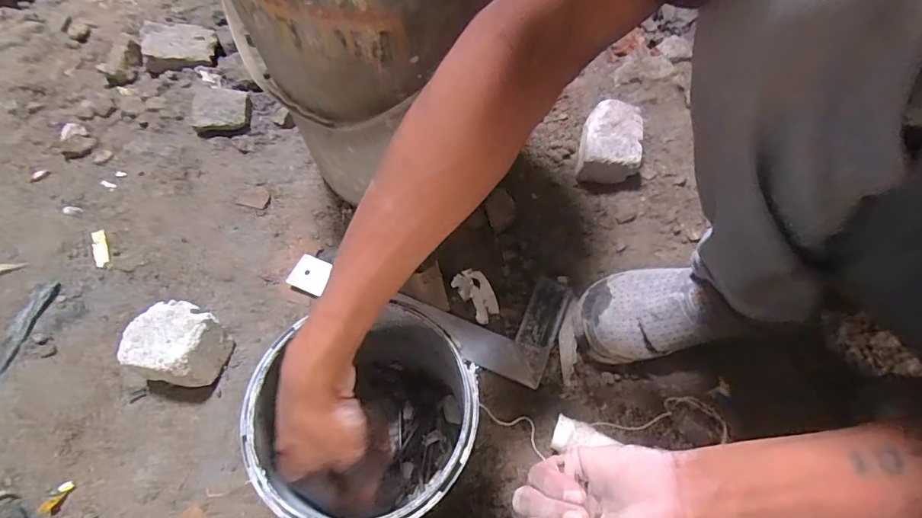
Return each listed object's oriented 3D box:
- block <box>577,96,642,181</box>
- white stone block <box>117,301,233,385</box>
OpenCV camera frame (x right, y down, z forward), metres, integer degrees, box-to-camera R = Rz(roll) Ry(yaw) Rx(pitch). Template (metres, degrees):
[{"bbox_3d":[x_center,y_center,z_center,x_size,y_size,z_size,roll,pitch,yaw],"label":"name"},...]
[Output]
[{"bbox_3d":[0.200,-0.155,0.622,0.079,0.053,0.123,10,61,8],"label":"block"},{"bbox_3d":[-0.294,0.090,0.485,0.094,0.056,0.079,21,63,13],"label":"white stone block"}]

